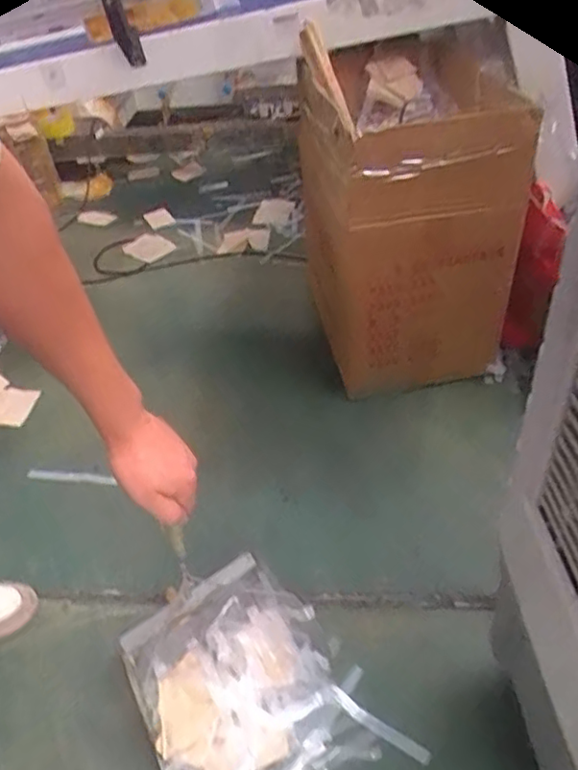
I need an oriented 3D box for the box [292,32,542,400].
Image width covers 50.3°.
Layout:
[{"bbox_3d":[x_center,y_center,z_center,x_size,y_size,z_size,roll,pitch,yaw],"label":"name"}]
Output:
[{"bbox_3d":[0.244,-0.378,1.362,0.381,0.589,0.597,-8,40,-3],"label":"box"}]

